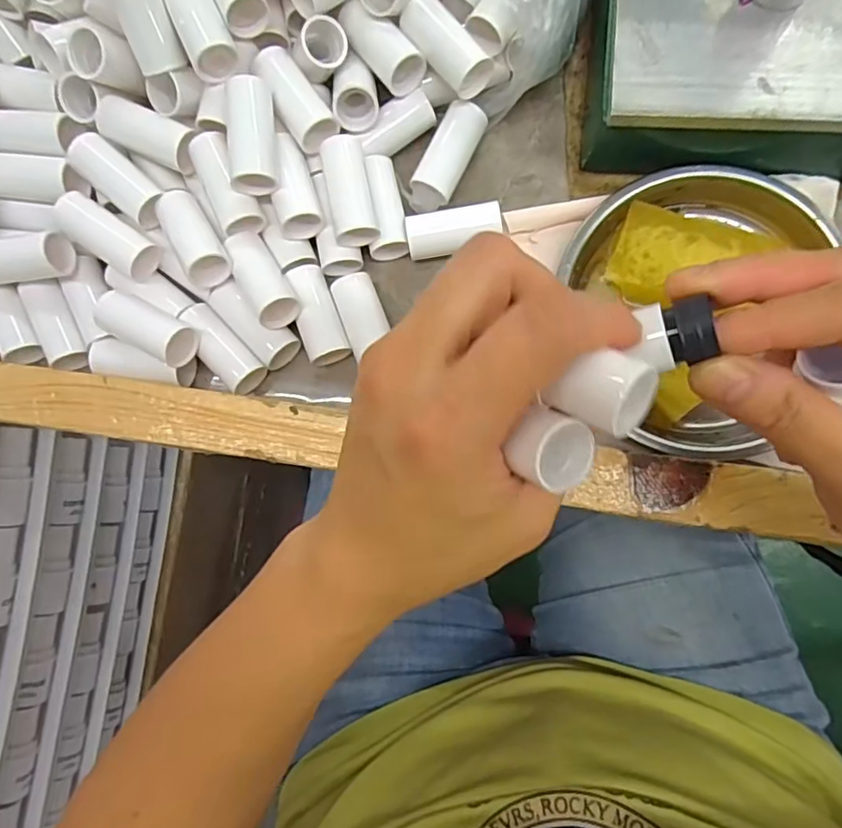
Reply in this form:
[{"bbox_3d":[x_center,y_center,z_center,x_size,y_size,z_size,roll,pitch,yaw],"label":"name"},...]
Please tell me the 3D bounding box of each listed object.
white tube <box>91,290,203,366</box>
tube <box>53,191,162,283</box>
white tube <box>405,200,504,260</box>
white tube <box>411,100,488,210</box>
[{"bbox_3d":[-0.130,-0.041,0.275,0.047,0.026,0.020,28,88,6],"label":"white tube"},{"bbox_3d":[-0.150,-0.085,0.276,0.049,0.019,0.021,36,89,-8],"label":"tube"},{"bbox_3d":[0.016,-0.088,0.284,0.045,0.019,0.021,-11,84,4],"label":"white tube"},{"bbox_3d":[0.013,-0.126,0.287,0.019,0.021,0.052,29,88,6],"label":"white tube"}]

